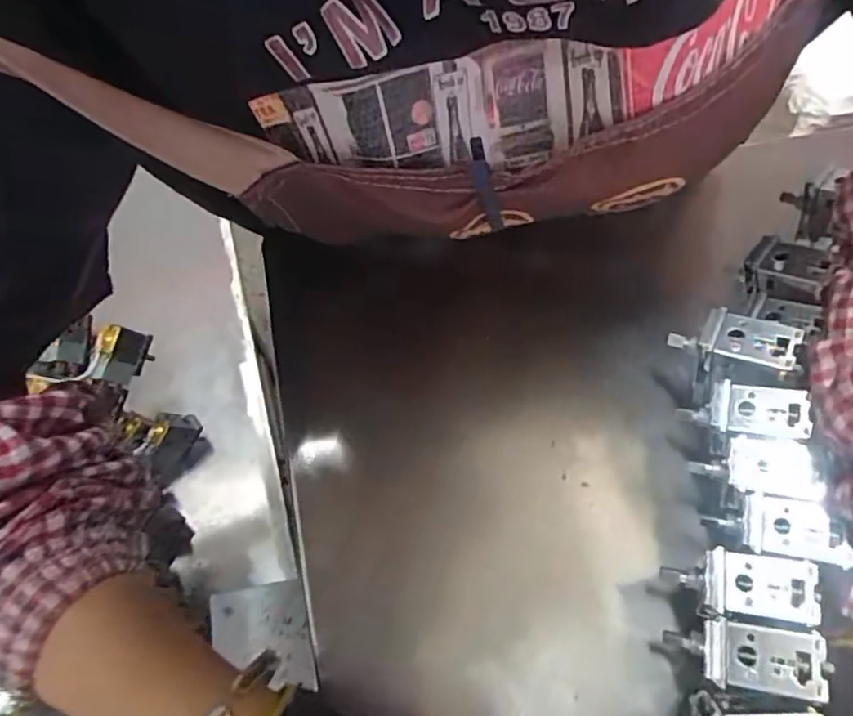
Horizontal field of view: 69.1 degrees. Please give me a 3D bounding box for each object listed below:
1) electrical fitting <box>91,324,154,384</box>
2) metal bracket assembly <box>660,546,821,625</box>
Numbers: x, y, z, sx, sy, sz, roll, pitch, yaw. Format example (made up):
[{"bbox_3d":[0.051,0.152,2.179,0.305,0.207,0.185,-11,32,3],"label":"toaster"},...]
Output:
[{"bbox_3d":[-0.276,-0.001,0.559,0.038,0.028,0.051,5,64,-1],"label":"electrical fitting"},{"bbox_3d":[0.125,0.090,0.248,0.052,0.018,0.023,4,65,20],"label":"metal bracket assembly"}]

